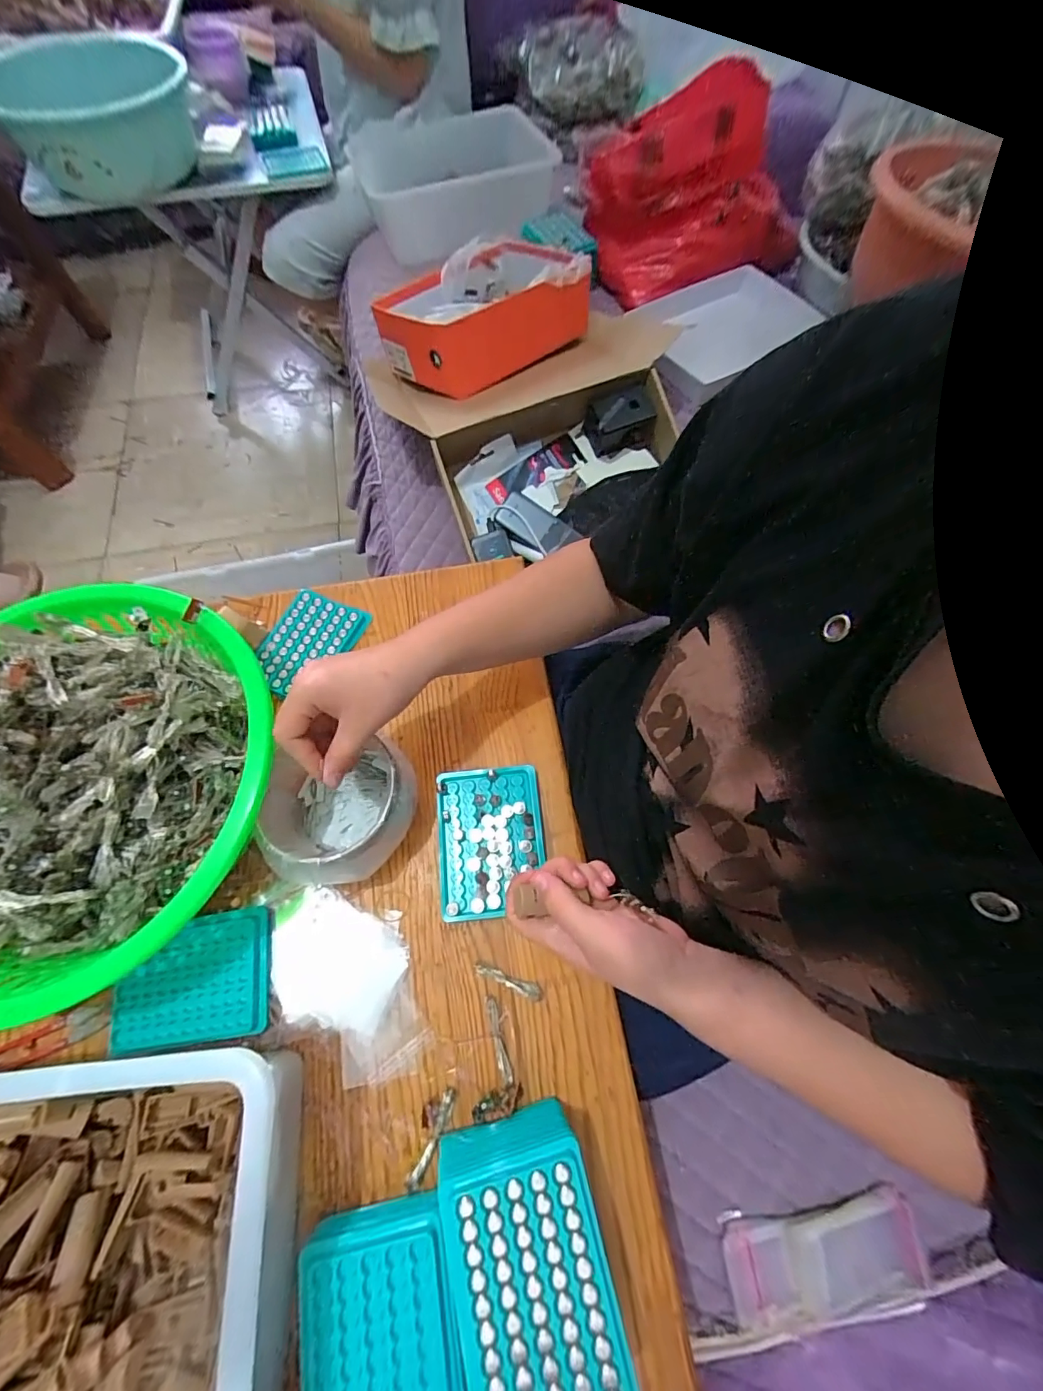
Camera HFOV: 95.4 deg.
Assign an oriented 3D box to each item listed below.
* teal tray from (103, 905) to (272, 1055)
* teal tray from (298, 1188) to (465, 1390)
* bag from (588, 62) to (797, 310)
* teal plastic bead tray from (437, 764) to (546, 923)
[{"bbox_3d":[-0.274,0.234,0.392,0.126,0.014,0.092,-8,67,-4],"label":"teal tray"},{"bbox_3d":[-0.088,0.424,0.310,0.100,0.038,0.132,-8,67,-4],"label":"teal tray"},{"bbox_3d":[0.317,-0.946,0.877,0.447,0.218,0.255,-29,70,-12],"label":"bag"},{"bbox_3d":[-0.028,0.132,0.439,0.094,0.013,0.129,-5,67,-3],"label":"teal plastic bead tray"}]

